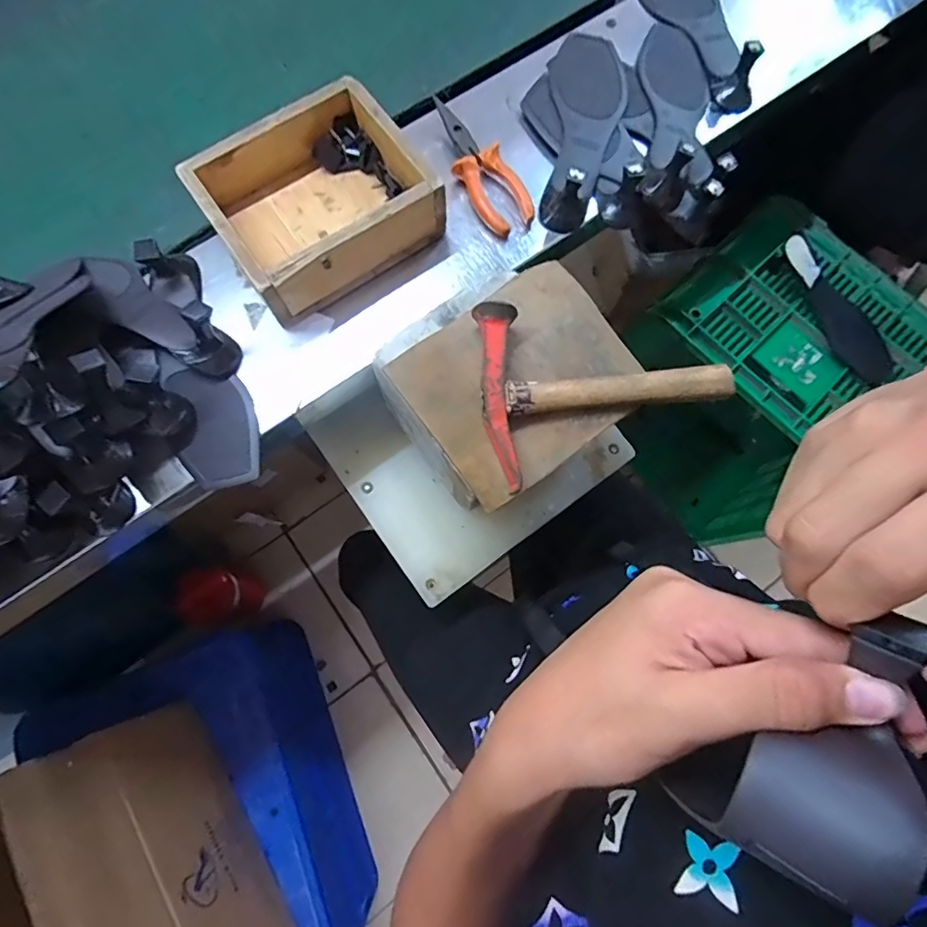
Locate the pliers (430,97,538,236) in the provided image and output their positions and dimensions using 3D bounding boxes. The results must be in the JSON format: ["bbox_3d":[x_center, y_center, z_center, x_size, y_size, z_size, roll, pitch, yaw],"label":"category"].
[{"bbox_3d":[0.013,-0.289,0.490,0.048,0.020,0.149,-30,78,-8],"label":"pliers"}]

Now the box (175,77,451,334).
[{"bbox_3d":[-0.130,-0.237,0.454,0.177,0.051,0.155,-34,79,-8],"label":"box"}]

